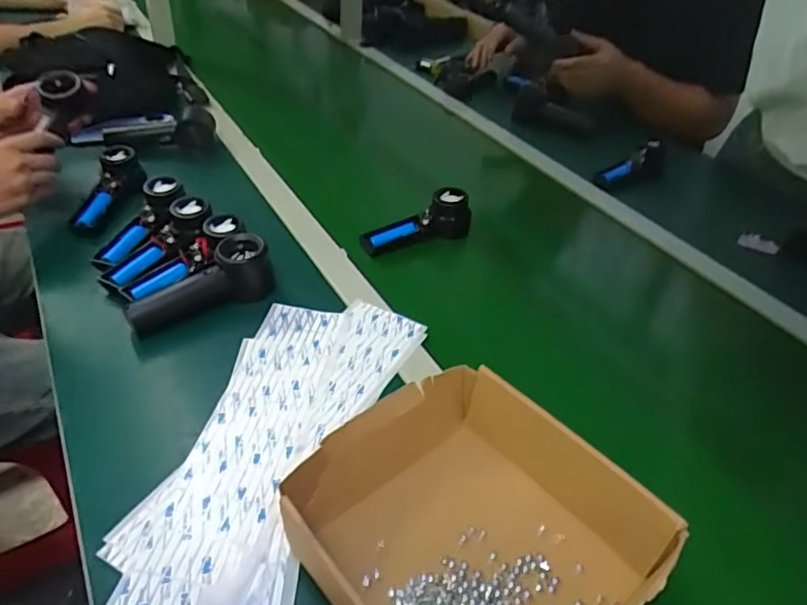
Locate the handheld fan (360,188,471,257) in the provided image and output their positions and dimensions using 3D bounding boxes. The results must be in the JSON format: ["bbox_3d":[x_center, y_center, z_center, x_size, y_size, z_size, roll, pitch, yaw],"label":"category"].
[{"bbox_3d":[0.013,-0.102,0.789,0.157,0.069,0.054,-13,43,-22],"label":"handheld fan"}]

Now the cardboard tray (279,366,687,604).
[{"bbox_3d":[0.051,0.165,0.432,0.232,0.067,0.236,-30,49,-35],"label":"cardboard tray"}]

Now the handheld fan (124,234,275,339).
[{"bbox_3d":[-0.223,-0.022,0.643,0.160,0.061,0.054,-18,45,-26],"label":"handheld fan"}]

